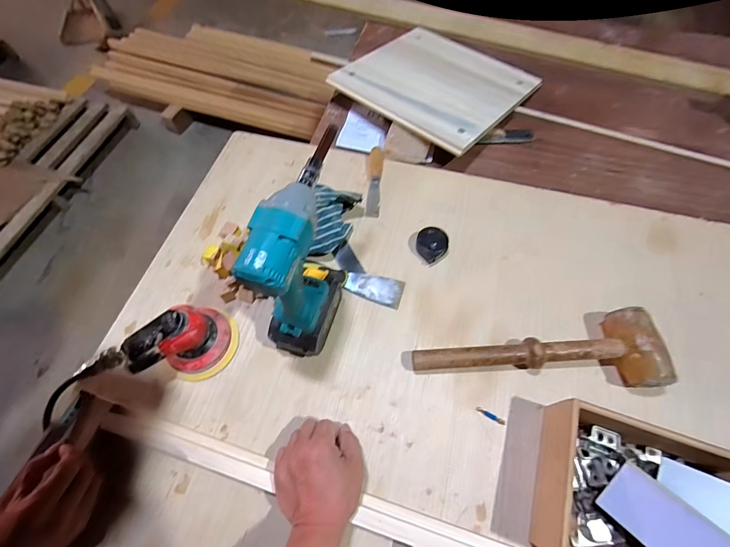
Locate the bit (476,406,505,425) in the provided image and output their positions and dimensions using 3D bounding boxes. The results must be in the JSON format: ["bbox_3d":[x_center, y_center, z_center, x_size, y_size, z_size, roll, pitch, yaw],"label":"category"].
[{"bbox_3d":[0.181,0.205,0.500,0.043,0.004,0.008,27,68,15],"label":"bit"}]

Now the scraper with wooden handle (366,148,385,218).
[{"bbox_3d":[0.020,-0.185,0.696,0.028,0.016,0.162,4,64,4],"label":"scraper with wooden handle"}]

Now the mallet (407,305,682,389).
[{"bbox_3d":[0.252,0.121,0.512,0.359,0.059,0.108,-4,63,0],"label":"mallet"}]

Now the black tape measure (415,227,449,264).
[{"bbox_3d":[0.120,-0.052,0.622,0.057,0.027,0.055,-1,63,2],"label":"black tape measure"}]

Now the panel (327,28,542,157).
[{"bbox_3d":[0.164,-0.440,0.789,0.355,0.022,0.332,39,69,17],"label":"panel"}]

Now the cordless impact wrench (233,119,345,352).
[{"bbox_3d":[-0.078,-0.024,0.474,0.075,0.253,0.225,12,64,8],"label":"cordless impact wrench"}]

